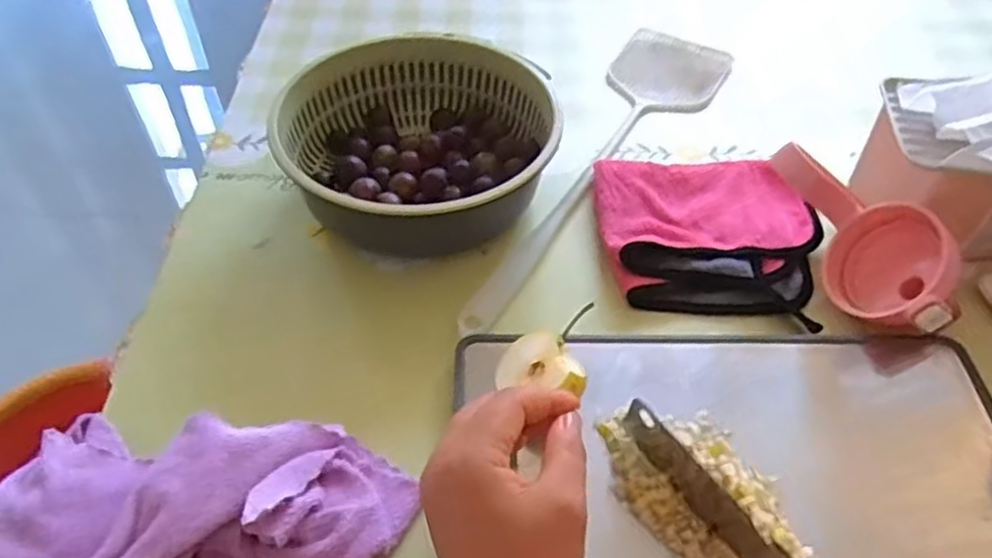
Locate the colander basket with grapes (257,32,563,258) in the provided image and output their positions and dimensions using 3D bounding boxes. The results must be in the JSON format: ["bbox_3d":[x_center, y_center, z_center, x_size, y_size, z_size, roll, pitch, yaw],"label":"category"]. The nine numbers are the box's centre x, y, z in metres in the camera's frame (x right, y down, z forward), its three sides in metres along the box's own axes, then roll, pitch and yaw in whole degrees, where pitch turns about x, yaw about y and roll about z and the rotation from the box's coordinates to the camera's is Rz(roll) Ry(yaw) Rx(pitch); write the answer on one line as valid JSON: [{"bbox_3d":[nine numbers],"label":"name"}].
[{"bbox_3d":[-0.063,-0.105,0.614,0.219,0.088,0.188,9,49,6],"label":"colander basket with grapes"}]

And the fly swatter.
[{"bbox_3d":[0.102,-0.107,0.653,0.104,0.010,0.451,22,52,17],"label":"fly swatter"}]

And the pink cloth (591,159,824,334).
[{"bbox_3d":[0.169,-0.037,0.585,0.169,0.022,0.157,2,49,-1],"label":"pink cloth"}]

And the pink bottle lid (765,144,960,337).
[{"bbox_3d":[0.267,-0.028,0.533,0.065,0.064,0.159,-15,51,-15],"label":"pink bottle lid"}]

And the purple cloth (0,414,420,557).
[{"bbox_3d":[-0.178,0.143,0.410,0.238,0.067,0.140,6,49,3],"label":"purple cloth"}]

